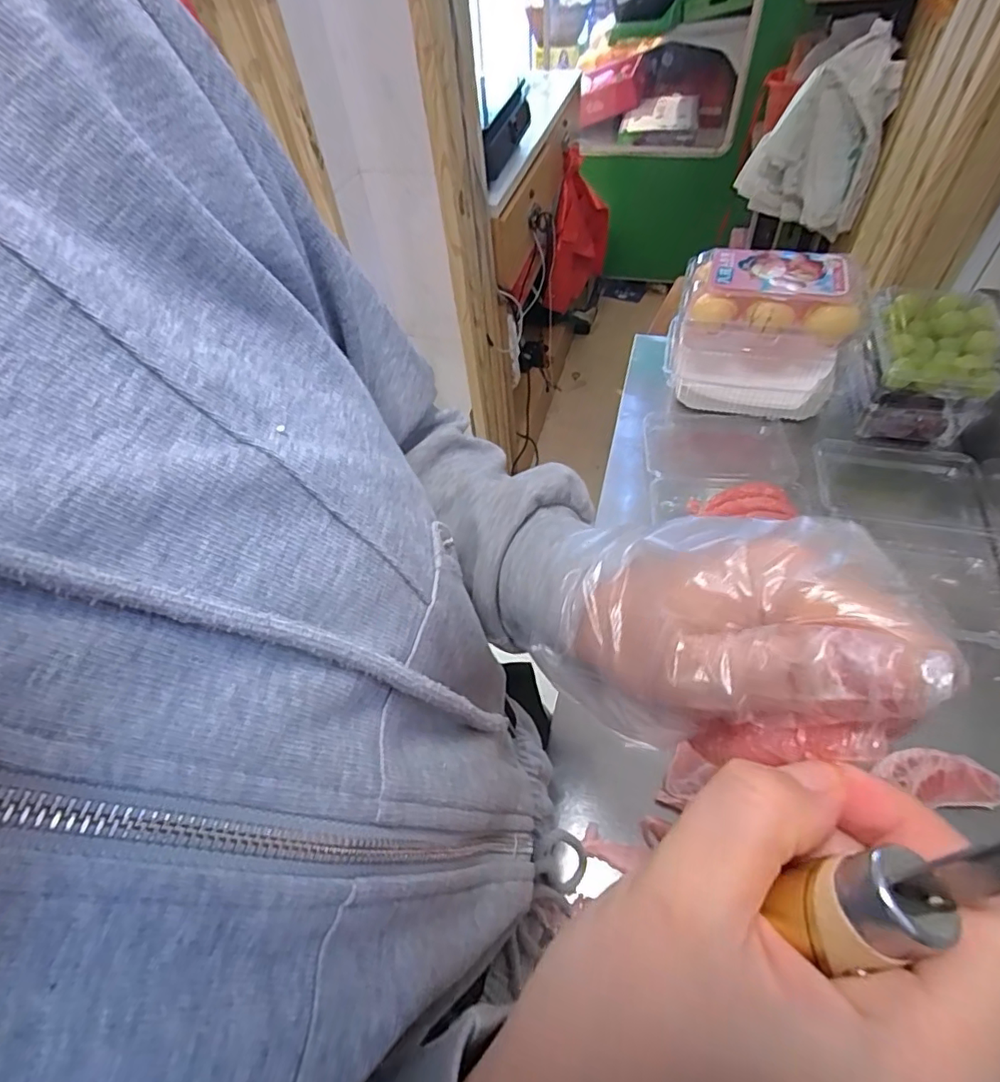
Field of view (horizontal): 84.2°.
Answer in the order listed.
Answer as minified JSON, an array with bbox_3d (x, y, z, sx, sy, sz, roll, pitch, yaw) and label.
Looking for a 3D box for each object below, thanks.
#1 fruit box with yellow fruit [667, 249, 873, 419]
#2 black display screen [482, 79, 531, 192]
[{"bbox_3d":[0.325,-0.262,0.705,0.199,0.153,0.128,12,55,15],"label":"fruit box with yellow fruit"},{"bbox_3d":[0.013,-0.835,1.130,0.022,0.082,0.381,9,54,13],"label":"black display screen"}]

